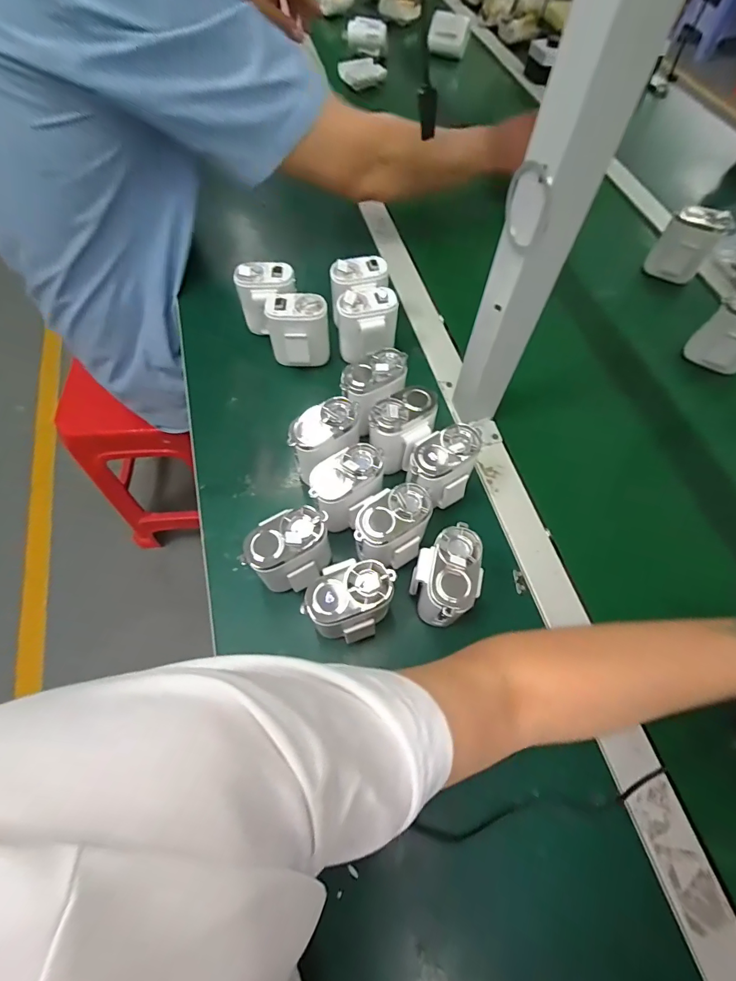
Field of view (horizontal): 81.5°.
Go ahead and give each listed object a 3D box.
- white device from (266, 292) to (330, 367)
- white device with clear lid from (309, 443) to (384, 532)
[{"bbox_3d":[-0.079,-0.181,0.500,0.065,0.084,0.042,0,63,-1],"label":"white device"},{"bbox_3d":[-0.017,-0.001,0.396,0.072,0.075,0.049,-32,68,-16],"label":"white device with clear lid"}]

